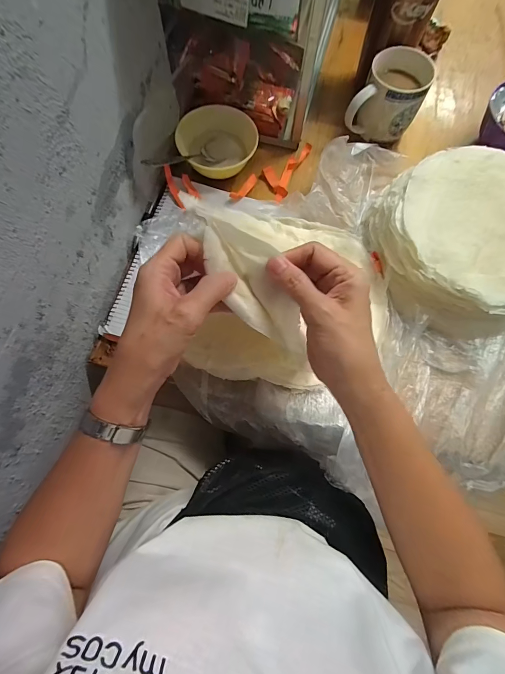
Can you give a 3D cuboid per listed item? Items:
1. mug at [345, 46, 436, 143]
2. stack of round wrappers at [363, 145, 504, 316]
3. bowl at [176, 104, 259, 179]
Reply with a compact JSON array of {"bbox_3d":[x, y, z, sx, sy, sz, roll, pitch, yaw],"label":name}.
[{"bbox_3d":[0.198,-0.341,0.494,0.084,0.095,0.095,30,75,7],"label":"mug"},{"bbox_3d":[0.283,-0.131,0.427,0.225,0.059,0.223,-12,75,-6],"label":"stack of round wrappers"},{"bbox_3d":[-0.051,-0.279,0.490,0.104,0.062,0.087,-24,76,-9],"label":"bowl"}]

